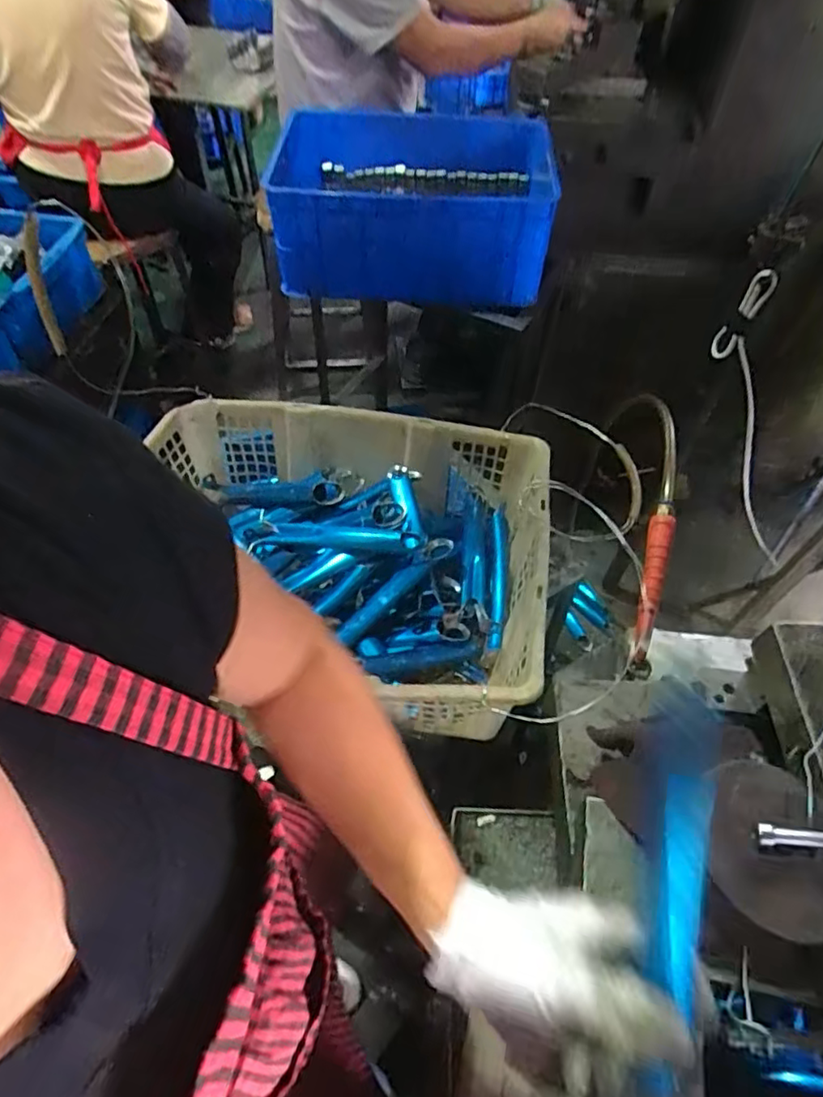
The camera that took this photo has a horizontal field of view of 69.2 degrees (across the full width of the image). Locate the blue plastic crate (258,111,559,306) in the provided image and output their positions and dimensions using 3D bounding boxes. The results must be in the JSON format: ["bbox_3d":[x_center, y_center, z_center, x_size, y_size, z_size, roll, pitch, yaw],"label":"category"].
[{"bbox_3d":[0.000,-0.708,1.212,0.535,0.189,0.438,5,54,2],"label":"blue plastic crate"}]

